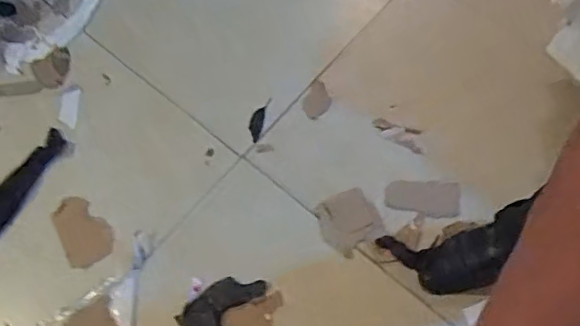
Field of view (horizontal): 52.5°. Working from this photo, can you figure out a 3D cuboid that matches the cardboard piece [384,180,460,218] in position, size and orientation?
[{"bbox_3d":[0.266,0.072,1.180,0.143,0.005,0.075,0,65,8],"label":"cardboard piece"}]

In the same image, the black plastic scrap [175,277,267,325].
[{"bbox_3d":[-0.131,0.271,1.105,0.118,0.005,0.150,25,72,12],"label":"black plastic scrap"}]

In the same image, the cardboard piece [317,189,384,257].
[{"bbox_3d":[0.116,0.115,1.166,0.117,0.013,0.117,-25,71,-9],"label":"cardboard piece"}]

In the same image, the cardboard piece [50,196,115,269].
[{"bbox_3d":[-0.411,0.128,1.164,0.097,0.009,0.150,-26,69,-7],"label":"cardboard piece"}]

